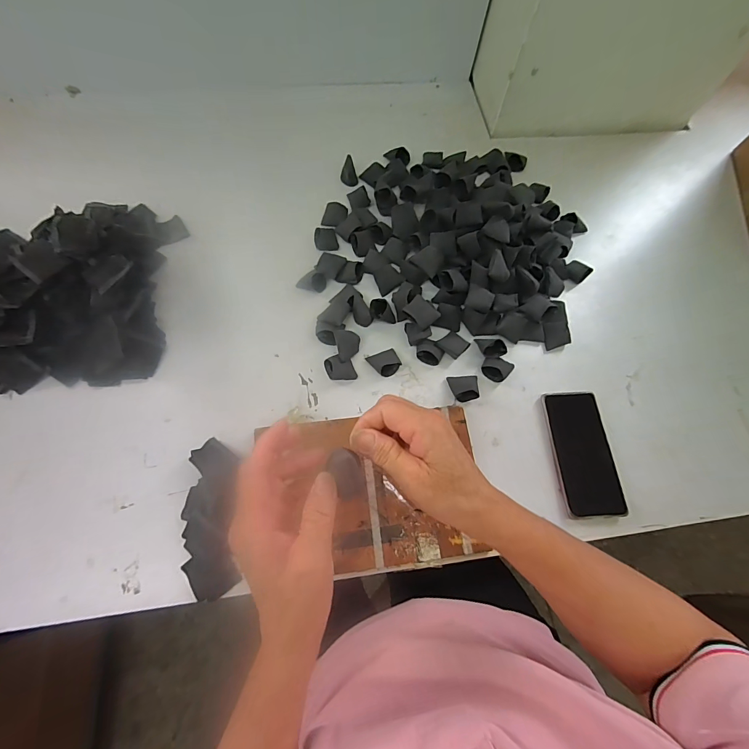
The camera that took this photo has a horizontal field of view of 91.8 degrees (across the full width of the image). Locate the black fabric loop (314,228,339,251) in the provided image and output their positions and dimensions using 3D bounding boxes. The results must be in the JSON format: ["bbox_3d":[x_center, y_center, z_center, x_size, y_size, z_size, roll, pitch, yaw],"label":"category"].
[{"bbox_3d":[-0.077,-0.216,0.578,0.036,0.015,0.033,-8,70,-5],"label":"black fabric loop"}]

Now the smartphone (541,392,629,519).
[{"bbox_3d":[0.274,0.100,0.472,0.078,0.015,0.158,-1,68,-5],"label":"smartphone"}]

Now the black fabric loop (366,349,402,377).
[{"bbox_3d":[0.015,-0.018,0.502,0.041,0.019,0.038,-20,71,-10],"label":"black fabric loop"}]

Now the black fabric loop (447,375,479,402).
[{"bbox_3d":[0.124,0.018,0.497,0.040,0.016,0.036,-2,69,-3],"label":"black fabric loop"}]

